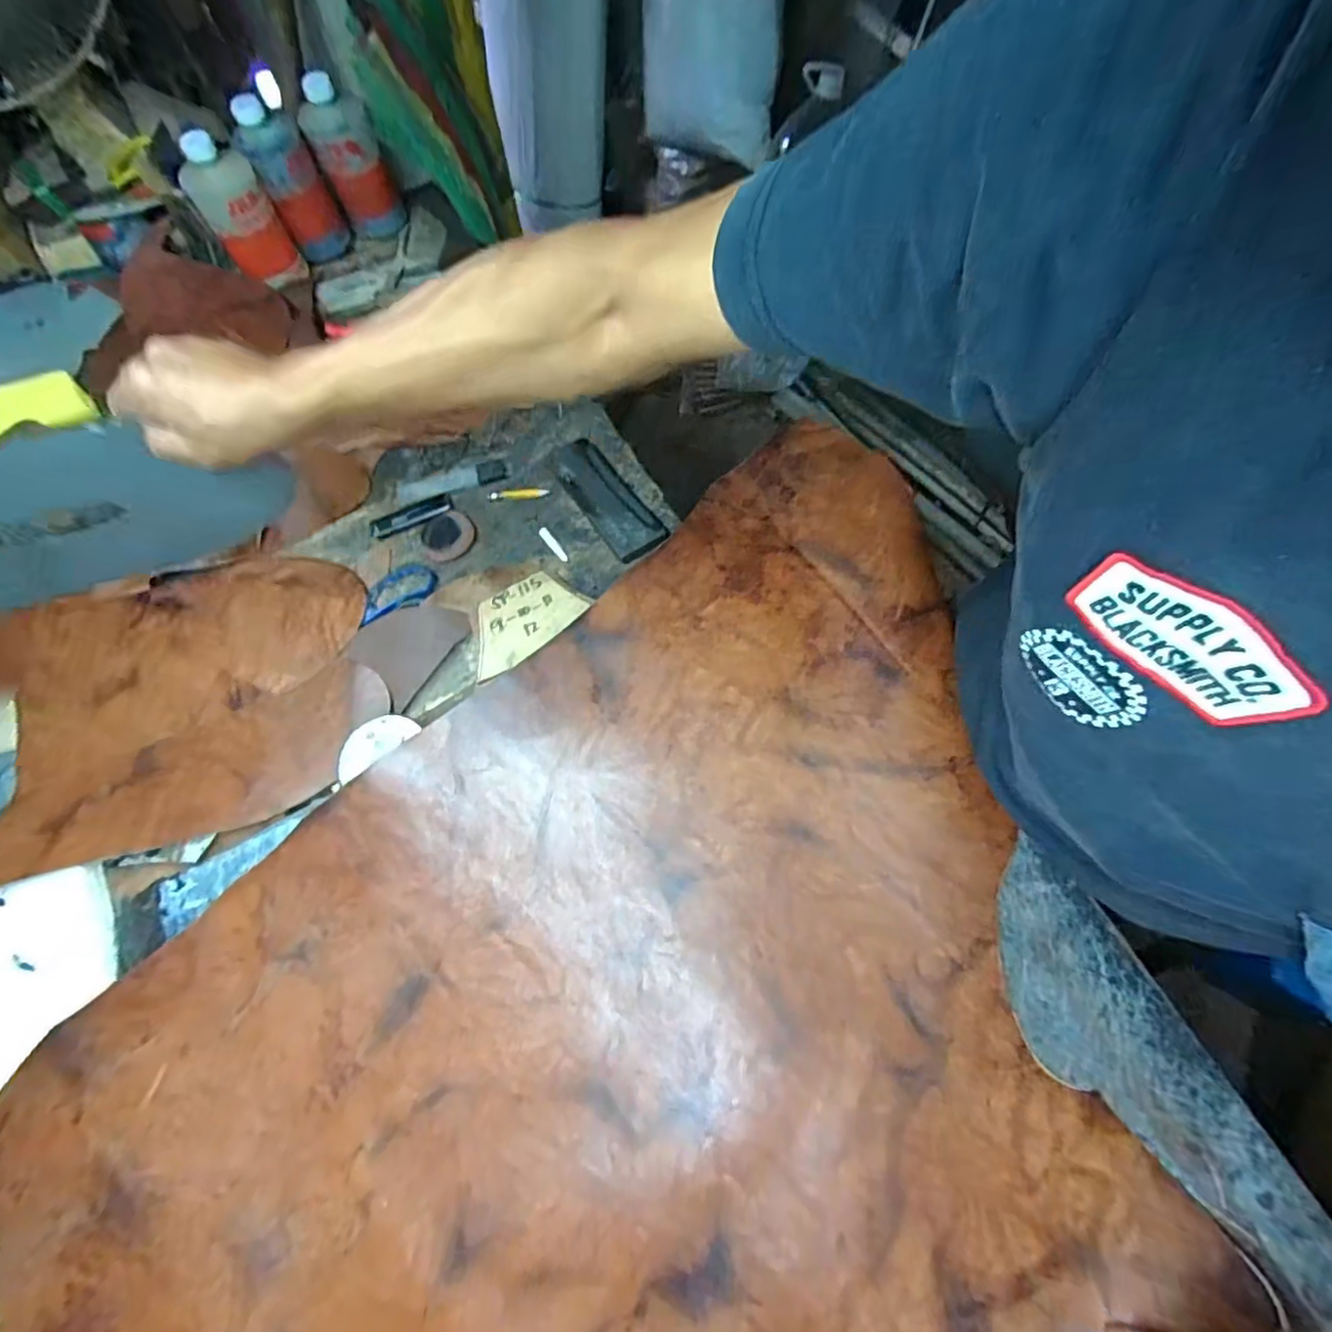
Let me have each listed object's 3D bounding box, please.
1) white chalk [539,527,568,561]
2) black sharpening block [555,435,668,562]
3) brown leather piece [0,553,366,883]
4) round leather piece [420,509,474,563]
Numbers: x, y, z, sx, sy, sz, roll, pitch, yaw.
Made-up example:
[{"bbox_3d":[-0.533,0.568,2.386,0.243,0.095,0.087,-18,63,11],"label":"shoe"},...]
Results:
[{"bbox_3d":[-0.111,-0.121,0.596,0.009,0.006,0.044,-35,73,-12],"label":"white chalk"},{"bbox_3d":[-0.062,-0.171,0.601,0.053,0.019,0.155,-34,72,-12],"label":"black sharpening block"},{"bbox_3d":[-0.421,0.023,0.535,0.286,0.030,0.258,-15,70,-5],"label":"brown leather piece"},{"bbox_3d":[-0.216,-0.130,0.600,0.051,0.004,0.054,0,69,0],"label":"round leather piece"}]

